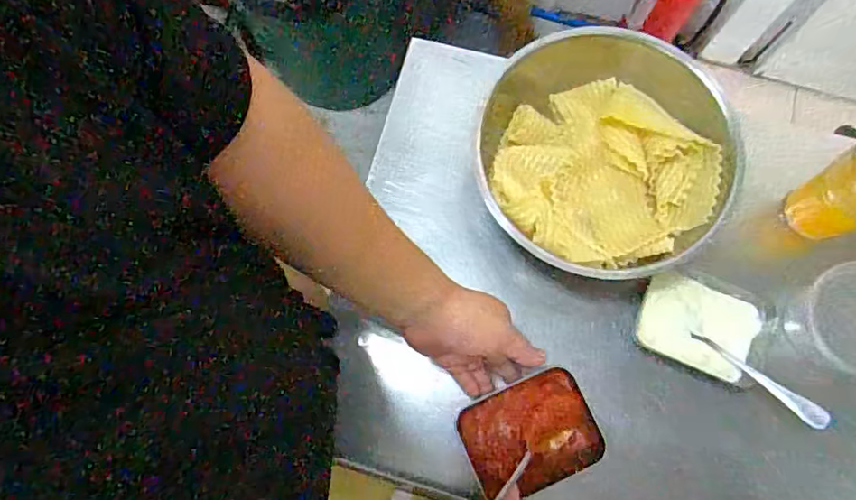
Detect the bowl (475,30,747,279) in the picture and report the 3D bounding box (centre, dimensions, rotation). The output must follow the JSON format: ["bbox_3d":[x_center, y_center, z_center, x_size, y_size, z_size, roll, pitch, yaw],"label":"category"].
[{"bbox_3d":[0.189,-0.099,0.621,0.260,0.089,0.267,17,75,3],"label":"bowl"}]

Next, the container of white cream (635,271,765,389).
[{"bbox_3d":[0.289,0.082,0.621,0.121,0.041,0.100,25,76,5],"label":"container of white cream"}]

